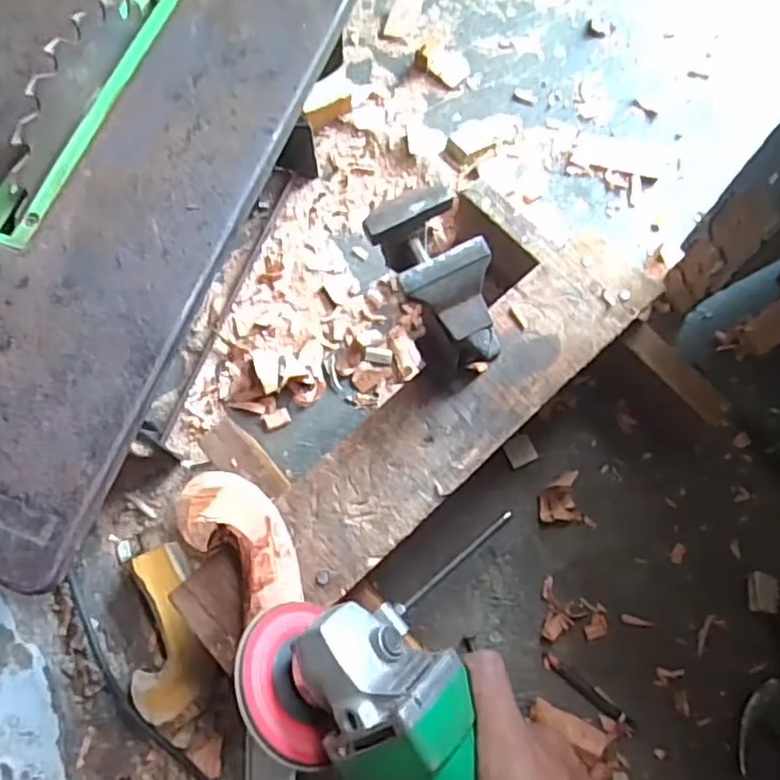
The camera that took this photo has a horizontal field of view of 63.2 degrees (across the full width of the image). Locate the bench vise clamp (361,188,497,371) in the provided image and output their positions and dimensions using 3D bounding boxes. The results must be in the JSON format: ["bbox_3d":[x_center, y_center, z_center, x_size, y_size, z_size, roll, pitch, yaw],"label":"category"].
[{"bbox_3d":[0.035,-0.070,0.435,0.059,0.071,0.120,-30,74,-9],"label":"bench vise clamp"}]

